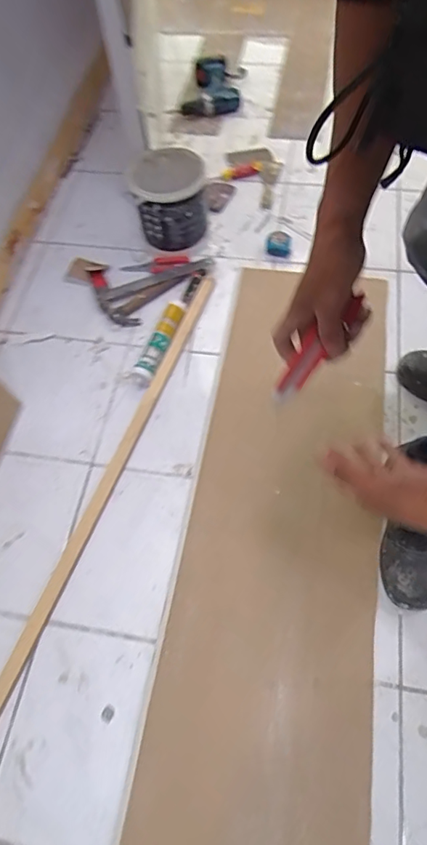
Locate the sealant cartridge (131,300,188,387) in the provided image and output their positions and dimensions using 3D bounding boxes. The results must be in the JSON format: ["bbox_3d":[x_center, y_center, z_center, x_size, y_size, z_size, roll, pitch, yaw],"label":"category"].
[{"bbox_3d":[-0.125,-0.190,1.147,0.053,0.039,0.251,16,62,10],"label":"sealant cartridge"}]

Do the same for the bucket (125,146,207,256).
[{"bbox_3d":[-0.104,-0.525,1.216,0.162,0.203,0.152,-2,60,4],"label":"bucket"}]

